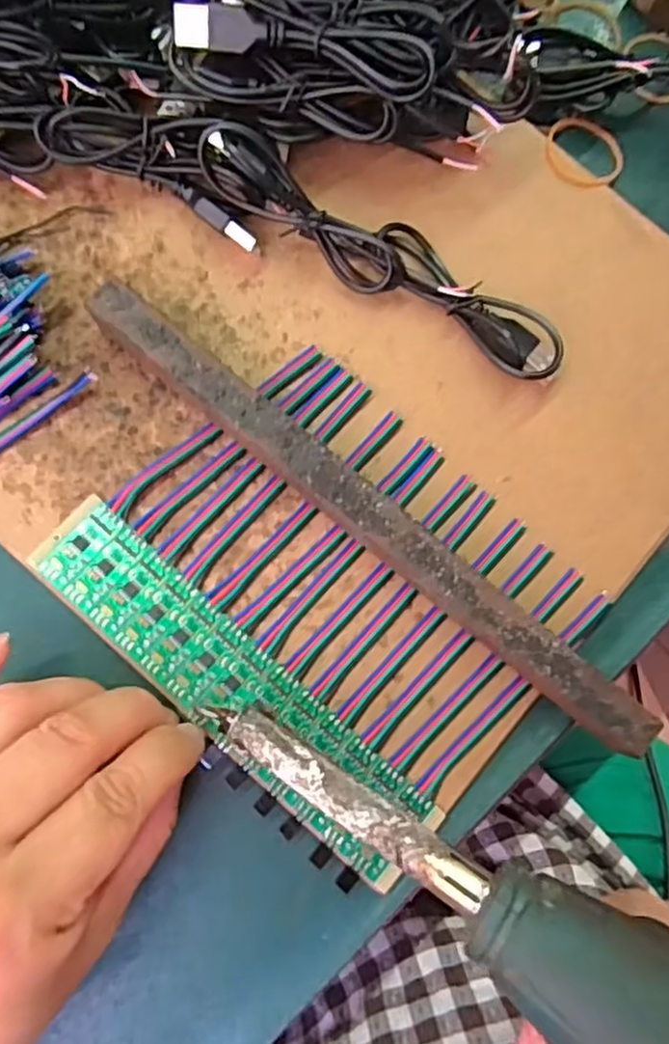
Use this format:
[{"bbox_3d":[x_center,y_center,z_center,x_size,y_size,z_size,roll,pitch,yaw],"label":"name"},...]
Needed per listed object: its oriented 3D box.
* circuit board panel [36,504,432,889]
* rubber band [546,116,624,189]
[{"bbox_3d":[-0.036,0.057,0.241,0.162,0.004,0.033,42,82,4],"label":"circuit board panel"},{"bbox_3d":[0.102,-0.151,0.287,0.034,0.004,0.033,3,74,-9],"label":"rubber band"}]

